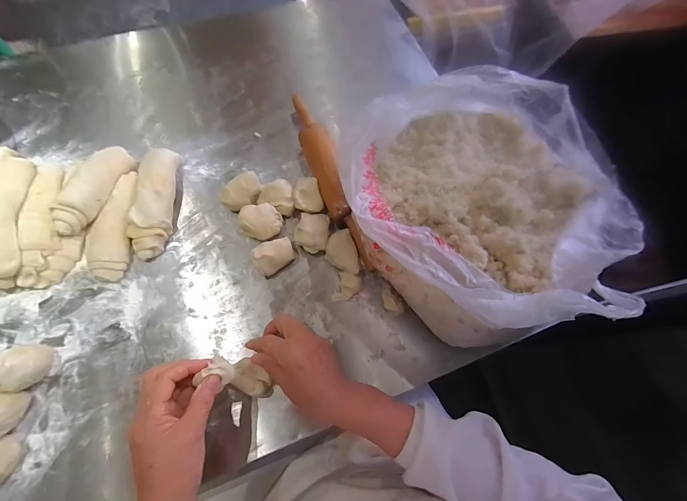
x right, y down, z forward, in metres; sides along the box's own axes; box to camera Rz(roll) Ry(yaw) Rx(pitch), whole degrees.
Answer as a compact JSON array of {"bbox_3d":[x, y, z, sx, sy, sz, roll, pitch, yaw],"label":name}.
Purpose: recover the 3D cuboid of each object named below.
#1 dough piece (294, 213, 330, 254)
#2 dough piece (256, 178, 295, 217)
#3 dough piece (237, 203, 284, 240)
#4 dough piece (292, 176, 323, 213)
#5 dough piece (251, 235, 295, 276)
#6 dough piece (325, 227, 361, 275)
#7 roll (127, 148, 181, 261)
[{"bbox_3d":[-0.048,-0.027,0.474,0.049,0.038,0.058,9,70,1],"label":"dough piece"},{"bbox_3d":[-0.107,-0.080,0.497,0.055,0.031,0.059,-8,70,-5],"label":"dough piece"},{"bbox_3d":[-0.126,-0.044,0.479,0.061,0.032,0.052,31,72,9],"label":"dough piece"},{"bbox_3d":[-0.056,-0.084,0.498,0.044,0.037,0.053,-7,70,-5],"label":"dough piece"},{"bbox_3d":[-0.098,0.007,0.457,0.056,0.039,0.042,-37,75,-14],"label":"dough piece"},{"bbox_3d":[-0.002,0.008,0.464,0.044,0.038,0.065,-19,72,-9],"label":"dough piece"},{"bbox_3d":[-0.286,-0.074,0.474,0.058,0.043,0.169,-8,70,-5],"label":"roll"}]

